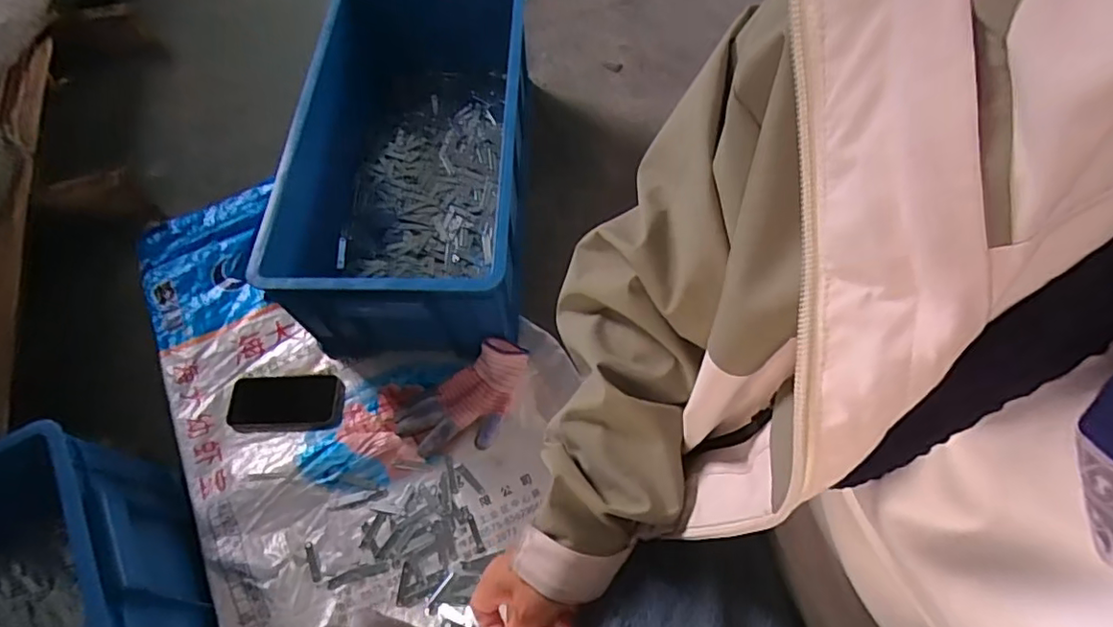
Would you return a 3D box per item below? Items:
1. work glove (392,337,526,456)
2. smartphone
[{"bbox_3d":[-0.116,0.122,0.774,0.186,0.060,0.112,-28,65,-11],"label":"work glove"},{"bbox_3d":[-0.375,0.123,0.811,0.151,0.015,0.078,-2,63,1],"label":"smartphone"}]

